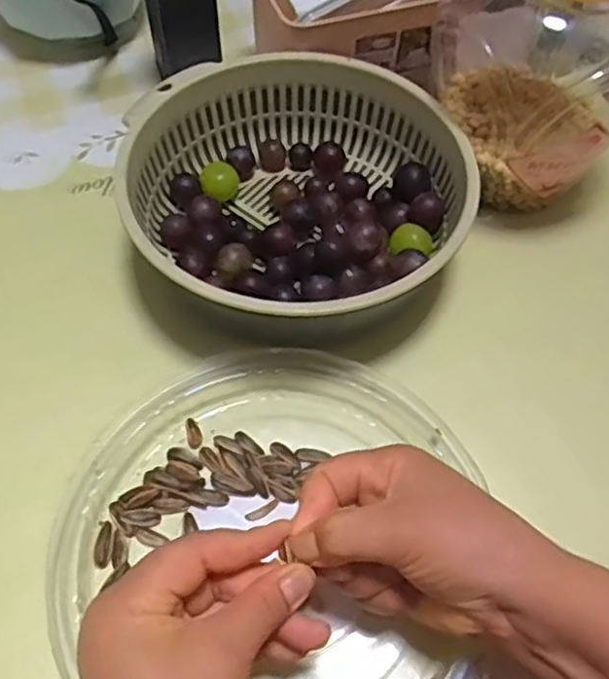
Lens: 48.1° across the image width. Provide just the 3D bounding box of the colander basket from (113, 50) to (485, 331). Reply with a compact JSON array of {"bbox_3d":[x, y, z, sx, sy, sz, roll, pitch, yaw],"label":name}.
[{"bbox_3d":[-0.005,-0.091,0.465,0.214,0.078,0.217,-12,58,-9],"label":"colander basket"}]

